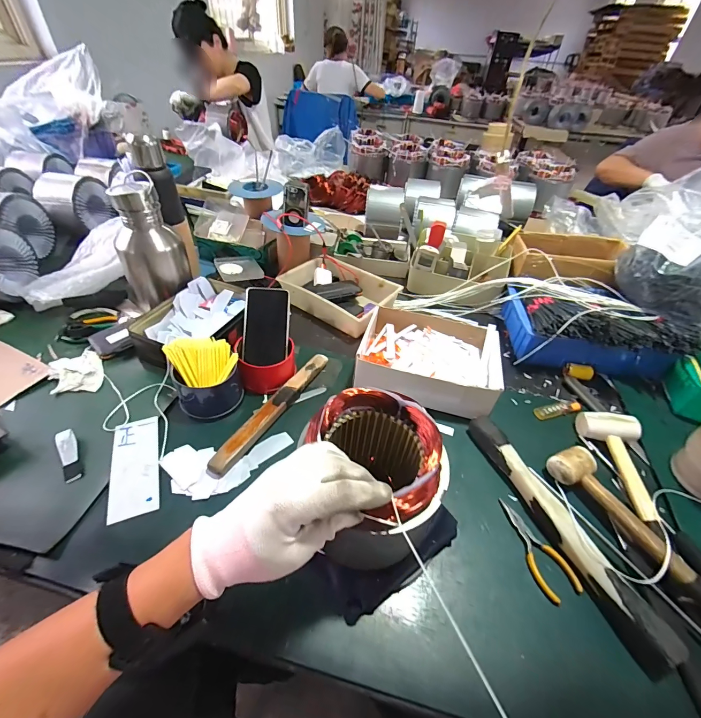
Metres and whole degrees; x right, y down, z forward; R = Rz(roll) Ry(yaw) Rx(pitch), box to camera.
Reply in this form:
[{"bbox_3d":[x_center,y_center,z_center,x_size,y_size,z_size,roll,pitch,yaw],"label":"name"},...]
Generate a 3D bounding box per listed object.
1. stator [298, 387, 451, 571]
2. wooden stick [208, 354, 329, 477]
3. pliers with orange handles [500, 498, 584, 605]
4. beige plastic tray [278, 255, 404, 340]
[{"bbox_3d":[0.029,0.131,0.375,0.115,0.148,0.135,-23,53,-26],"label":"stator"},{"bbox_3d":[-0.119,0.072,0.547,0.030,0.021,0.272,24,48,16],"label":"wooden stick"},{"bbox_3d":[0.236,0.237,0.429,0.047,0.011,0.116,-9,48,-14],"label":"pliers with orange handles"},{"bbox_3d":[-0.030,-0.155,0.778,0.249,0.055,0.168,29,50,20],"label":"beige plastic tray"}]

